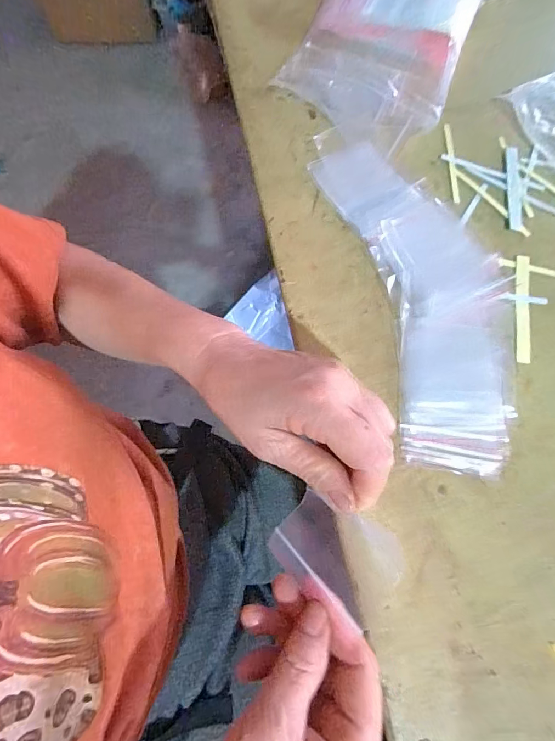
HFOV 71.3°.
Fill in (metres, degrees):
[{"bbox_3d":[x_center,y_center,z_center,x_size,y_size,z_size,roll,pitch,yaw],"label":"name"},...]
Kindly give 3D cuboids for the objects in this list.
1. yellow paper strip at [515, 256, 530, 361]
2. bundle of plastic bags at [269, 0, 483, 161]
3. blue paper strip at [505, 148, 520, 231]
[{"bbox_3d":[0.205,-0.054,0.324,0.014,0.007,0.100,10,72,4],"label":"yellow paper strip"},{"bbox_3d":[0.131,-0.394,0.426,0.195,0.031,0.338,30,74,10],"label":"bundle of plastic bags"},{"bbox_3d":[0.221,-0.172,0.362,0.012,0.004,0.095,9,72,4],"label":"blue paper strip"}]

